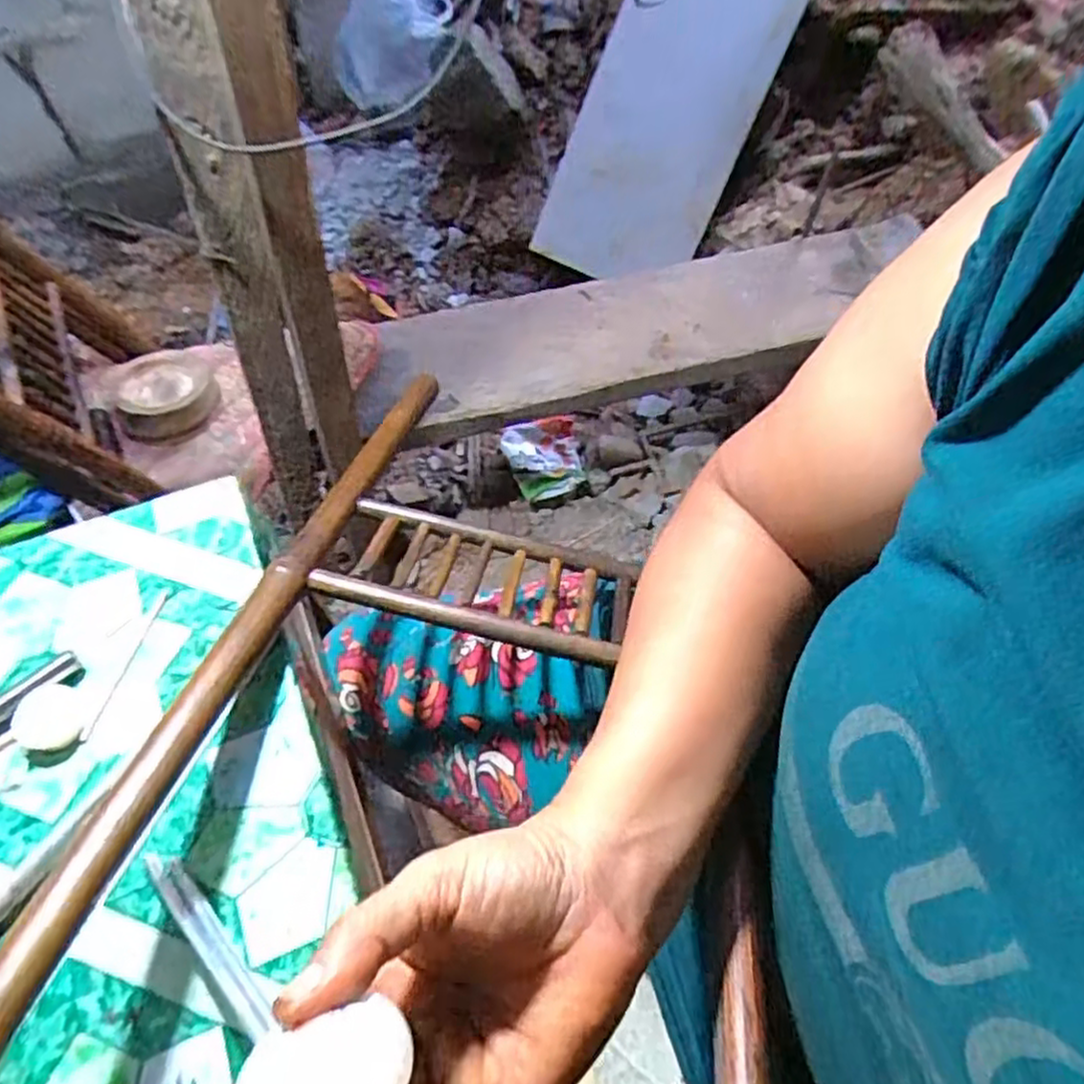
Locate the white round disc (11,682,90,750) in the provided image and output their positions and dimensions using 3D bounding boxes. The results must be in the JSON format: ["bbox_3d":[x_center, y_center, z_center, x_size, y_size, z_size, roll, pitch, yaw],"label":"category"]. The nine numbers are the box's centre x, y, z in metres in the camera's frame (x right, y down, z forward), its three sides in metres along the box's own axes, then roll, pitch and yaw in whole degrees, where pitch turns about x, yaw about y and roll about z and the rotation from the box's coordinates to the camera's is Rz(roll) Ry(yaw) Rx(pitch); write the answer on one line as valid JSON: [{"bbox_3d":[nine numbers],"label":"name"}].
[{"bbox_3d":[-0.259,0.092,0.382,0.034,0.009,0.033,0,62,-1],"label":"white round disc"}]

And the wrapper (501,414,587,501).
[{"bbox_3d":[0.006,-0.126,1.134,0.121,0.072,0.121,-17,64,-9],"label":"wrapper"}]

